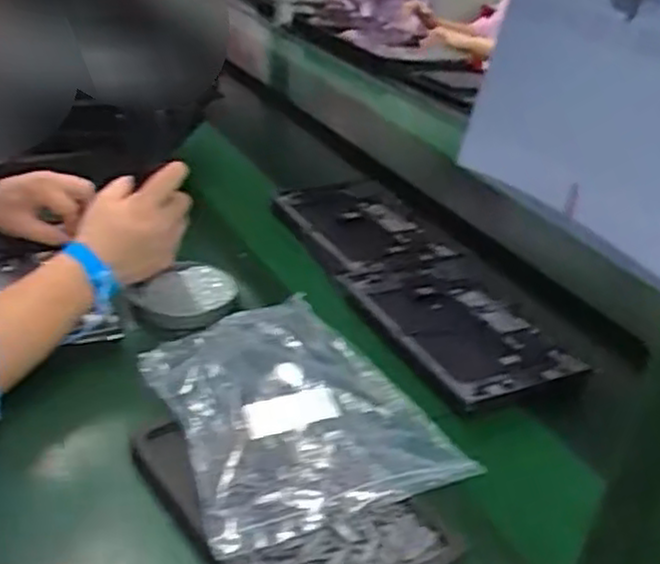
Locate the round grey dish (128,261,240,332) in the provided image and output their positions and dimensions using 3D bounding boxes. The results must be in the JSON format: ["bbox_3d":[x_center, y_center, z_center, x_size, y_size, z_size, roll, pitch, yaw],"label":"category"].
[{"bbox_3d":[-0.152,0.015,0.814,0.099,0.023,0.117,11,29,7],"label":"round grey dish"}]

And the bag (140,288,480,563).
[{"bbox_3d":[-0.035,0.096,0.664,0.217,0.036,0.276,-8,32,-25],"label":"bag"}]

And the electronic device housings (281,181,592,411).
[{"bbox_3d":[0.089,-0.017,0.900,0.169,0.022,0.472,-7,32,-25],"label":"electronic device housings"}]

